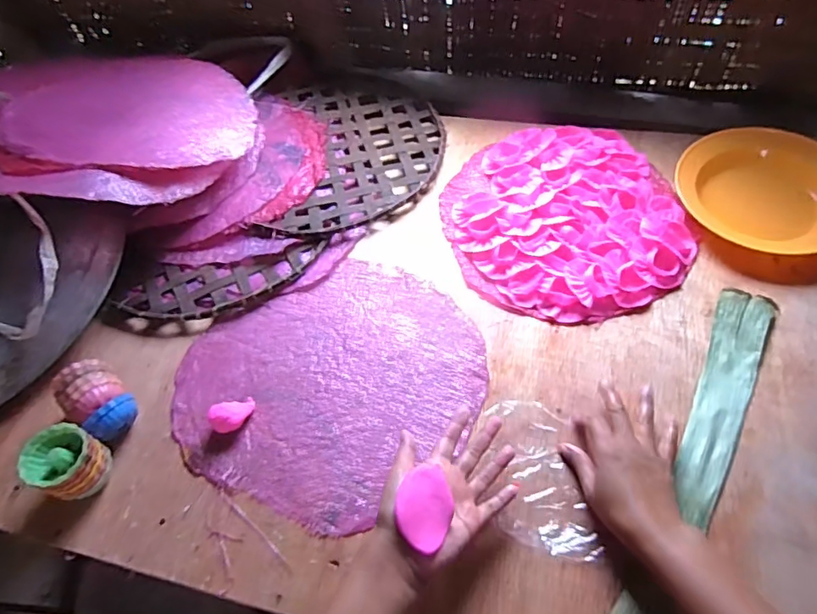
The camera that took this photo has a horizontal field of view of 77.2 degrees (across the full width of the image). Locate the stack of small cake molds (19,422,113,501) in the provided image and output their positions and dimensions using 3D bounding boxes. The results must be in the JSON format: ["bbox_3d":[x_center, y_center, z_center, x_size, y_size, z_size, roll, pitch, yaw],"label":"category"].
[{"bbox_3d":[-0.348,0.163,0.533,0.062,0.072,0.061,22,63,17],"label":"stack of small cake molds"}]

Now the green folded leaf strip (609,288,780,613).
[{"bbox_3d":[0.305,0.143,0.530,0.059,0.018,0.415,27,64,19],"label":"green folded leaf strip"}]

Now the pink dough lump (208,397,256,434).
[{"bbox_3d":[-0.195,0.121,0.573,0.044,0.034,0.037,-26,60,-11],"label":"pink dough lump"}]

